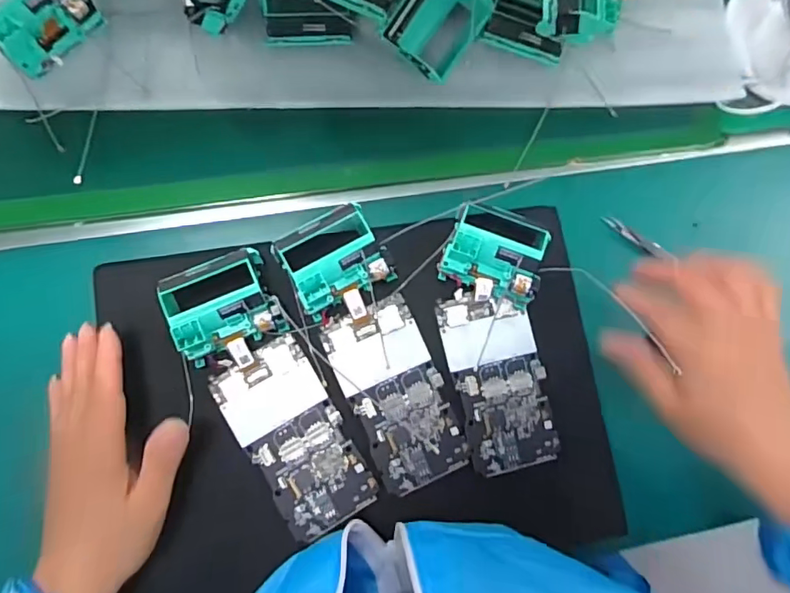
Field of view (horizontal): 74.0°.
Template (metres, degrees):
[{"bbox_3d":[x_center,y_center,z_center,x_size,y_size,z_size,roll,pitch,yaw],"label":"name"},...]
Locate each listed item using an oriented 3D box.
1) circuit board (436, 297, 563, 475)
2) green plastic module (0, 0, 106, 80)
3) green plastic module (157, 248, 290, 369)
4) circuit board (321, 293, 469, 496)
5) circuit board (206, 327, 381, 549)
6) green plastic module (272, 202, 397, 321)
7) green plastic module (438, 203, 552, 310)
[{"bbox_3d":[0.076,0.061,0.379,0.065,0.004,0.125,-13,84,-8],"label":"circuit board"},{"bbox_3d":[-0.255,-0.200,0.374,0.053,0.033,0.073,41,80,0],"label":"green plastic module"},{"bbox_3d":[-0.113,0.010,0.350,0.067,0.033,0.070,-24,86,-9],"label":"green plastic module"},{"bbox_3d":[0.002,0.070,0.370,0.065,0.004,0.123,-25,86,-9],"label":"circuit board"},{"bbox_3d":[-0.068,0.096,0.358,0.065,0.004,0.127,-30,87,-9],"label":"circuit board"},{"bbox_3d":[-0.043,-0.026,0.362,0.065,0.034,0.059,-29,86,-9],"label":"green plastic module"},{"bbox_3d":[0.071,-0.029,0.375,0.071,0.035,0.060,21,81,-3],"label":"green plastic module"}]

